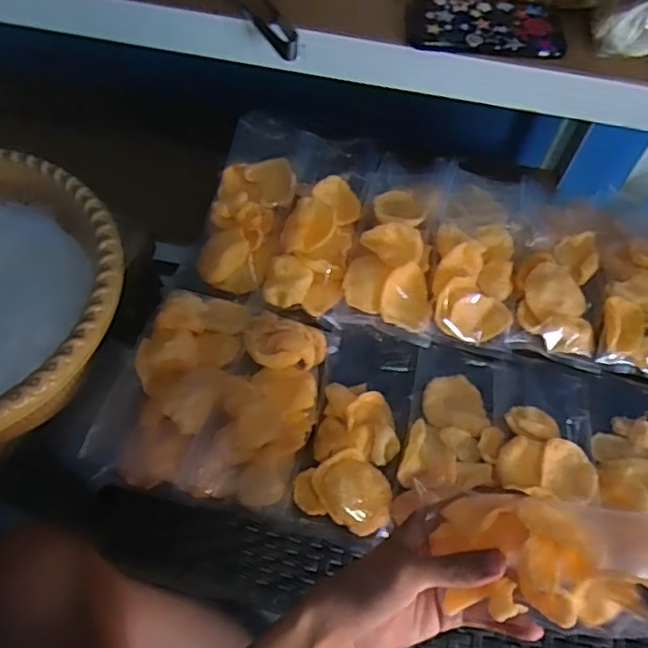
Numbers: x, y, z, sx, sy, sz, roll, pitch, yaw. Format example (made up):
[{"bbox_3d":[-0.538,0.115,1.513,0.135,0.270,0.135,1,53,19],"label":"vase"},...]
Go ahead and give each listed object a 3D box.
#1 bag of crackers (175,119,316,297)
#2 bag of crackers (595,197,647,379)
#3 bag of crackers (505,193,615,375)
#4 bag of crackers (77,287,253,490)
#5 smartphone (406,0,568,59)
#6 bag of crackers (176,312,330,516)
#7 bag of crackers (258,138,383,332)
[{"bbox_3d":[-0.076,-0.118,0.609,0.082,0.026,0.187,17,75,6],"label":"bag of crackers"},{"bbox_3d":[0.314,-0.036,0.595,0.084,0.031,0.181,9,75,2],"label":"bag of crackers"},{"bbox_3d":[0.236,-0.050,0.599,0.086,0.034,0.182,13,61,4],"label":"bag of crackers"},{"bbox_3d":[-0.123,0.050,0.519,0.085,0.049,0.183,19,61,7],"label":"bag of crackers"},{"bbox_3d":[0.157,-0.289,0.587,0.147,0.015,0.079,4,60,-1],"label":"smartphone"},{"bbox_3d":[-0.049,0.069,0.514,0.084,0.039,0.176,16,61,5],"label":"bag of crackers"},{"bbox_3d":[-0.003,-0.099,0.603,0.081,0.055,0.190,16,61,5],"label":"bag of crackers"}]

